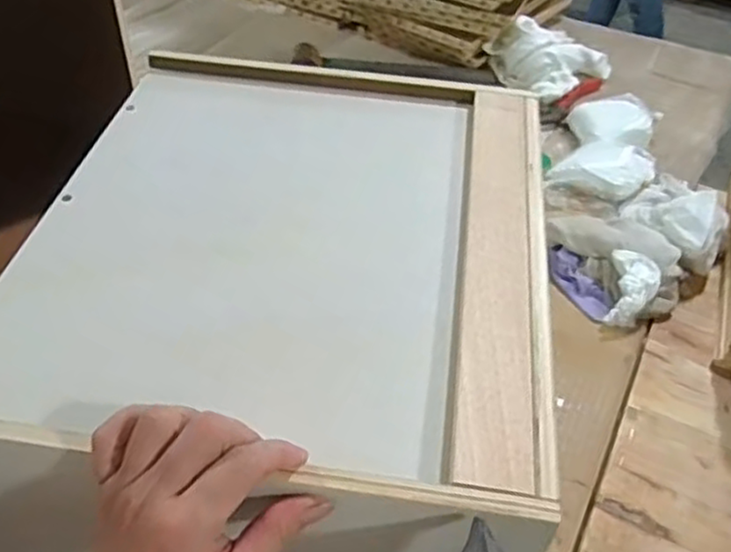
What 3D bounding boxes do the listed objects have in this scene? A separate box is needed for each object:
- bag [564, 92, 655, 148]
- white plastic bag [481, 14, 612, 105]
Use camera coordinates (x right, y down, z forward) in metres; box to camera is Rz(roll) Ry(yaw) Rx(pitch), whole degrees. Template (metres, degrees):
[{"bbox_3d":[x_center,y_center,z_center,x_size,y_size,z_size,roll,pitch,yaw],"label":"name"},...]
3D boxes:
[{"bbox_3d":[0.367,-0.220,1.032,0.117,0.059,0.097,-5,45,-10],"label":"bag"},{"bbox_3d":[0.303,-0.363,1.153,0.179,0.082,0.149,-32,55,-31],"label":"white plastic bag"}]

